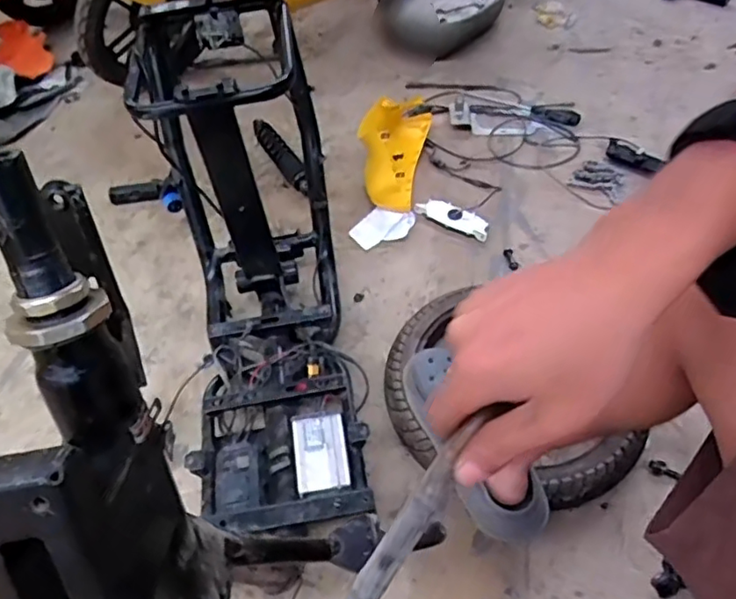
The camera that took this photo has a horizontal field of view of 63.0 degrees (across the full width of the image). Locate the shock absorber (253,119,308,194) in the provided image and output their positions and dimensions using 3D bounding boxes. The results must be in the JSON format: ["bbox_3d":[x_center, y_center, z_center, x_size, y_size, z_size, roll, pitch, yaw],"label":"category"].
[{"bbox_3d":[-0.188,-0.314,1.304,0.047,0.045,0.290,-22,51,-16],"label":"shock absorber"}]

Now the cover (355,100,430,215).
[{"bbox_3d":[0.053,-0.334,1.244,0.121,0.147,0.338,7,49,9],"label":"cover"}]

